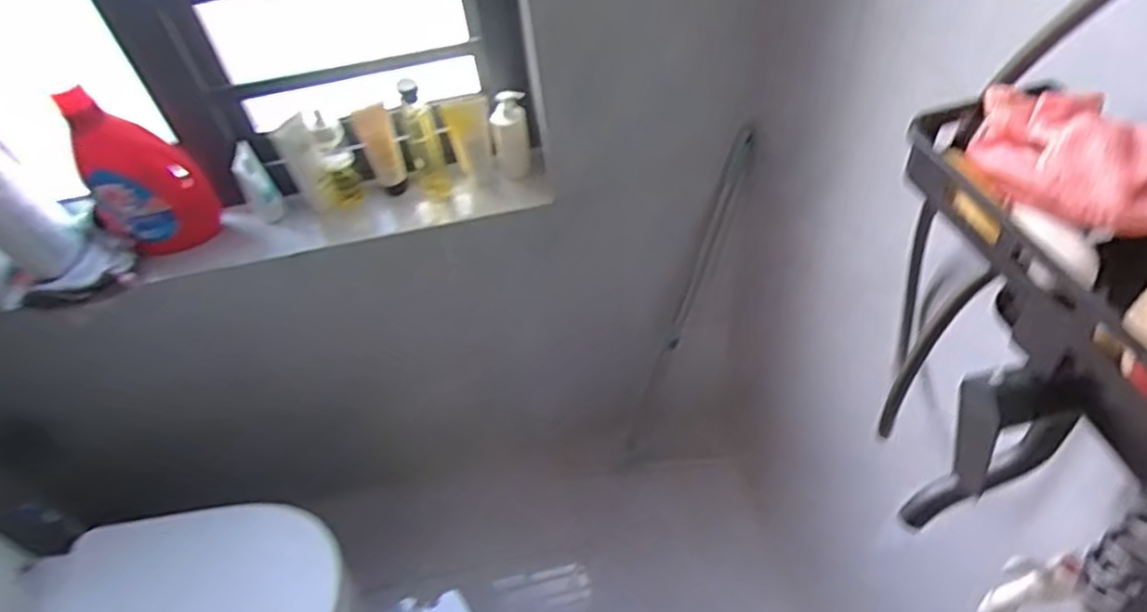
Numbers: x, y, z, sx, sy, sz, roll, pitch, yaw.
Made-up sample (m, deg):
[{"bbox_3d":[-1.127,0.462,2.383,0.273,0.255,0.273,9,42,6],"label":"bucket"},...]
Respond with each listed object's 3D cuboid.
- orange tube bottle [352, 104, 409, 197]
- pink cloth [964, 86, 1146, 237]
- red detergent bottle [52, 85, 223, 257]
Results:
[{"bbox_3d":[-0.323,-0.262,1.208,0.060,0.167,0.031,-21,50,-11],"label":"orange tube bottle"},{"bbox_3d":[0.289,-0.092,0.416,0.067,0.044,0.134,-18,49,-9],"label":"pink cloth"},{"bbox_3d":[-0.690,-0.209,1.123,0.162,0.293,0.133,-33,53,-21],"label":"red detergent bottle"}]

